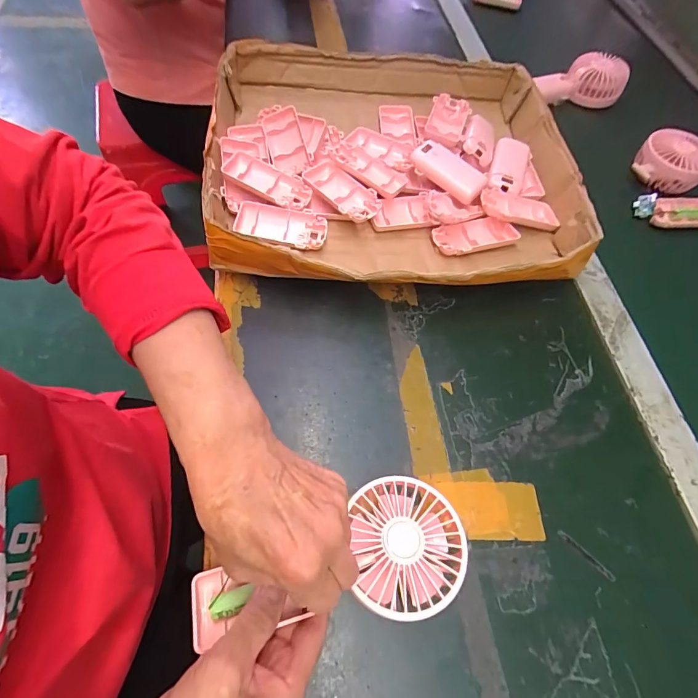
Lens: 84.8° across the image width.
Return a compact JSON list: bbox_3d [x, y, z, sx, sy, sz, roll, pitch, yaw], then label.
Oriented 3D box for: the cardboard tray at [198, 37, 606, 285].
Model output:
[{"bbox_3d":[0.054,-0.229,0.475,0.418,0.077,0.381,-3,63,-6],"label":"cardboard tray"}]

